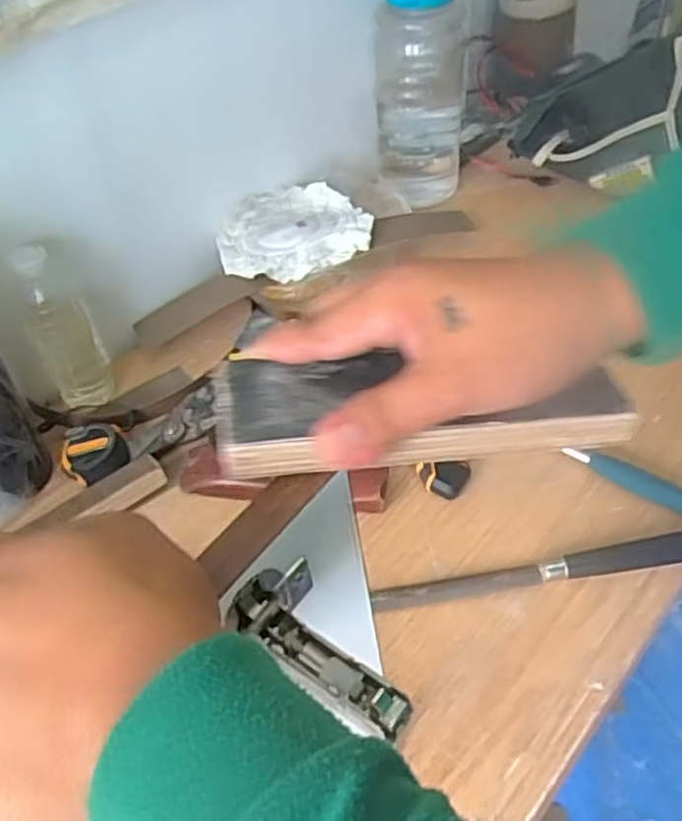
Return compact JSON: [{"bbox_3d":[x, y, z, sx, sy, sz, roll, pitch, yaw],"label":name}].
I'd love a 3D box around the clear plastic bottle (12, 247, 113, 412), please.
[{"bbox_3d":[-0.283,-0.084,0.767,0.056,0.195,0.076,-20,49,-14],"label":"clear plastic bottle"}]

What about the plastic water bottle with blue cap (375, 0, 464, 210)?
[{"bbox_3d":[0.099,-0.420,0.945,0.110,0.319,0.085,2,48,7],"label":"plastic water bottle with blue cap"}]

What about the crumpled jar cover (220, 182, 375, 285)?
[{"bbox_3d":[-0.057,-0.207,0.897,0.180,0.041,0.154,-22,50,-16],"label":"crumpled jar cover"}]

